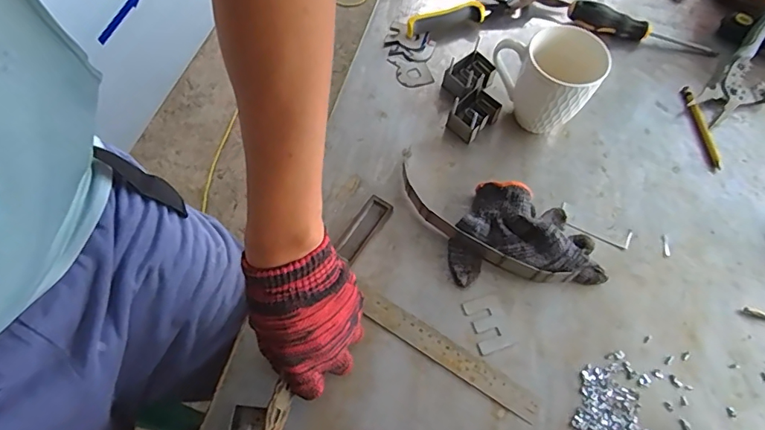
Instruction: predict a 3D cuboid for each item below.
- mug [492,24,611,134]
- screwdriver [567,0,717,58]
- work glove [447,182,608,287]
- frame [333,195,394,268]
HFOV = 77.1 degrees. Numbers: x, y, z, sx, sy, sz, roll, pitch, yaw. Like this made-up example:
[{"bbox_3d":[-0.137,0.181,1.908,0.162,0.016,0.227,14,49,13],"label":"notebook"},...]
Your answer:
[{"bbox_3d":[0.184,-0.150,0.542,0.080,0.108,0.104,-29,71,-15],"label":"mug"},{"bbox_3d":[0.342,-0.247,0.633,0.195,0.032,0.036,11,65,2],"label":"screwdriver"},{"bbox_3d":[0.149,0.016,0.501,0.154,0.041,0.104,0,66,-4],"label":"work glove"},{"bbox_3d":[-0.020,0.013,0.514,0.029,0.006,0.074,34,68,11],"label":"frame"}]

